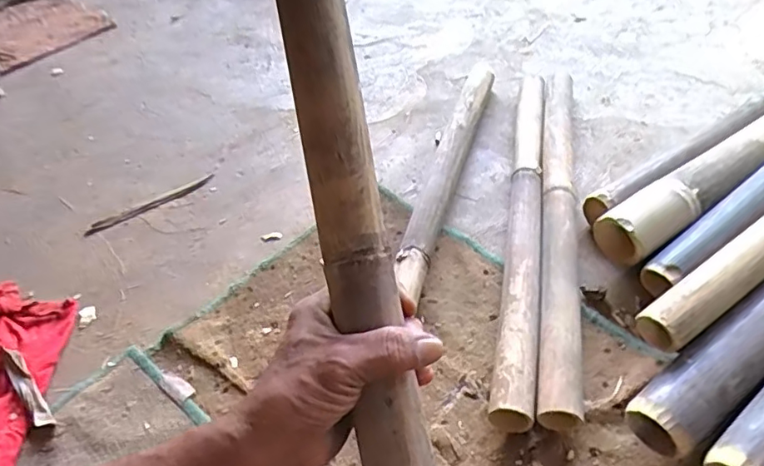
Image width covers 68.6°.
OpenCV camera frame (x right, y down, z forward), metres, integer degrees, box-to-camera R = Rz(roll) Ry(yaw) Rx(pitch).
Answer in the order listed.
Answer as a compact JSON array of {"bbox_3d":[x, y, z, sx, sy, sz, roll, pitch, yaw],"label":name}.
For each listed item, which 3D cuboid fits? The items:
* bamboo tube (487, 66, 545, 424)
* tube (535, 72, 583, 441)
[{"bbox_3d":[0.207,-0.034,0.809,0.051,0.050,0.657,4,48,14],"label":"bamboo tube"},{"bbox_3d":[0.252,-0.034,0.795,0.053,0.052,0.637,4,48,13],"label":"tube"}]

